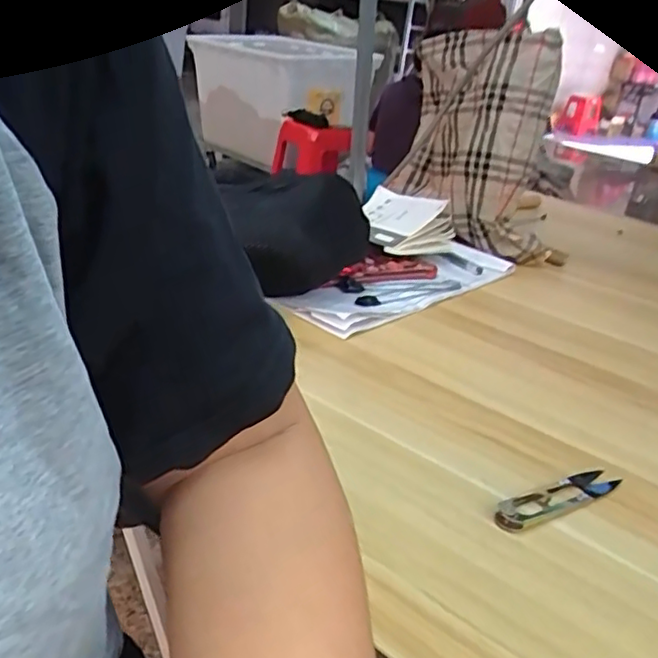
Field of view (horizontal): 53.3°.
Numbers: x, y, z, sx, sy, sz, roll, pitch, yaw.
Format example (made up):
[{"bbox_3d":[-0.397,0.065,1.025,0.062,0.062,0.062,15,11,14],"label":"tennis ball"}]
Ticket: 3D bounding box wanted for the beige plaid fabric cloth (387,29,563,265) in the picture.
[{"bbox_3d":[0.172,-0.228,0.785,0.097,0.228,0.188,-3,27,-21],"label":"beige plaid fabric cloth"}]

